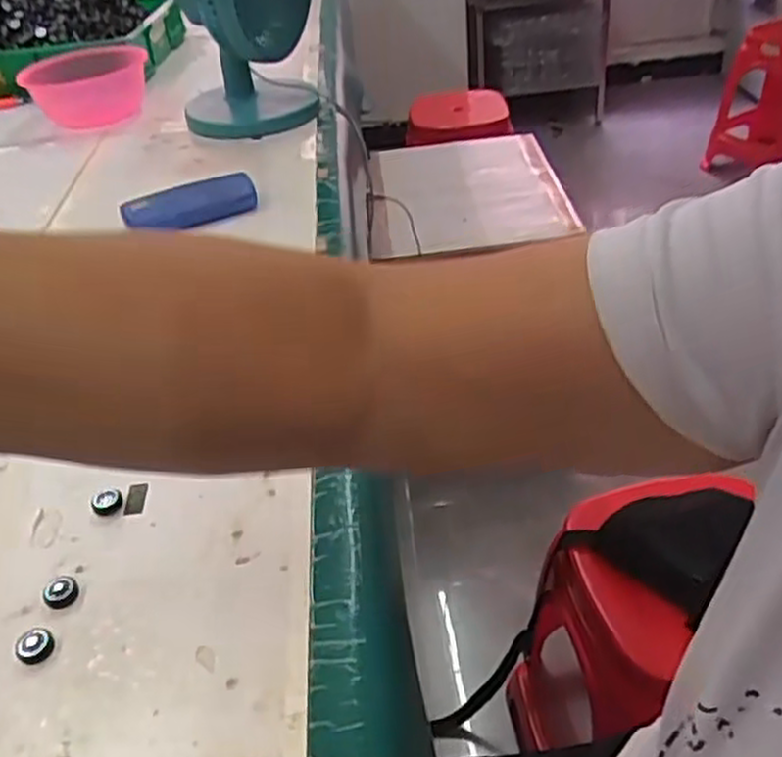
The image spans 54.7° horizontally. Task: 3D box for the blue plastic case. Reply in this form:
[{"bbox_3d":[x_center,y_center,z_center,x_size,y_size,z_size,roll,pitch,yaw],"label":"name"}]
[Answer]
[{"bbox_3d":[-0.230,-0.201,0.865,0.148,0.036,0.035,-19,40,-15],"label":"blue plastic case"}]

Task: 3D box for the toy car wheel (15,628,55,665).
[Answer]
[{"bbox_3d":[-0.206,0.154,0.438,0.020,0.009,0.020,-3,38,2],"label":"toy car wheel"}]

